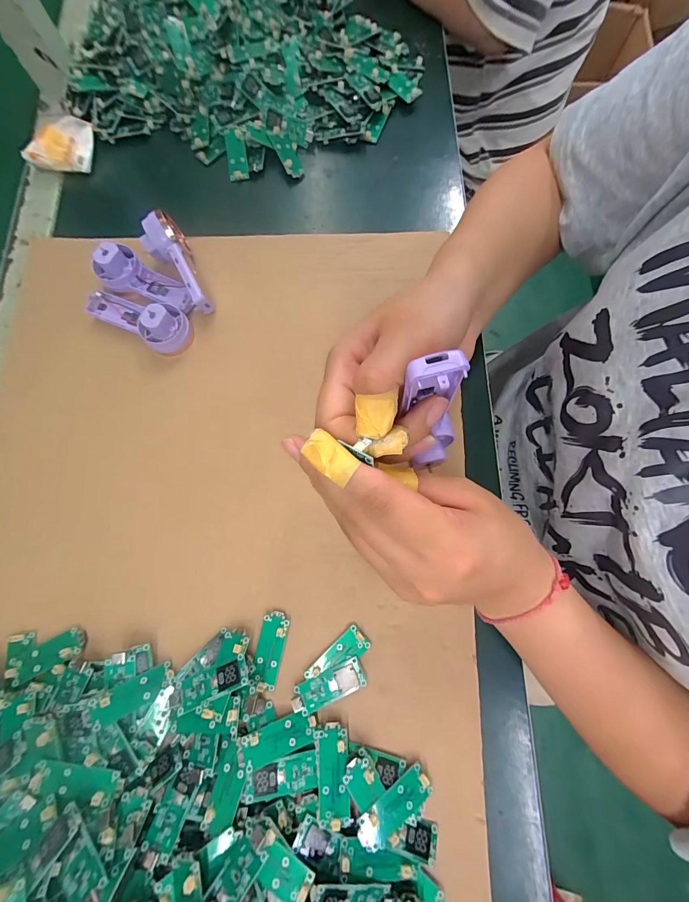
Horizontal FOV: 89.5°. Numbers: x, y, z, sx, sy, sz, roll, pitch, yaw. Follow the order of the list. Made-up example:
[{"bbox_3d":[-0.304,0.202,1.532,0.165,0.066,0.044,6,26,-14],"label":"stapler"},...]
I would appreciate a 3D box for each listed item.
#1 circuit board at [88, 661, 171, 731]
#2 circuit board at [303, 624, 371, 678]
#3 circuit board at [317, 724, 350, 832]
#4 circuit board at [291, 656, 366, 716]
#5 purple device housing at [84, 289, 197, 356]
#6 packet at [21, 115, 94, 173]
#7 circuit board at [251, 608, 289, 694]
[{"bbox_3d":[-0.140,0.161,0.231,0.046,0.005,0.018,-14,73,-45],"label":"circuit board"},{"bbox_3d":[-0.004,0.146,0.244,0.047,0.004,0.020,-42,80,-8],"label":"circuit board"},{"bbox_3d":[-0.007,0.205,0.220,0.020,0.005,0.051,-3,68,3],"label":"circuit board"},{"bbox_3d":[-0.011,0.162,0.239,0.051,0.006,0.018,-23,78,-4],"label":"circuit board"},{"bbox_3d":[-0.177,-0.119,0.296,0.089,0.030,0.040,29,79,7],"label":"purple device housing"},{"bbox_3d":[-0.290,-0.312,0.357,0.061,0.022,0.047,2,77,2],"label":"packet"},{"bbox_3d":[-0.053,0.141,0.246,0.019,0.004,0.050,11,78,4],"label":"circuit board"}]

